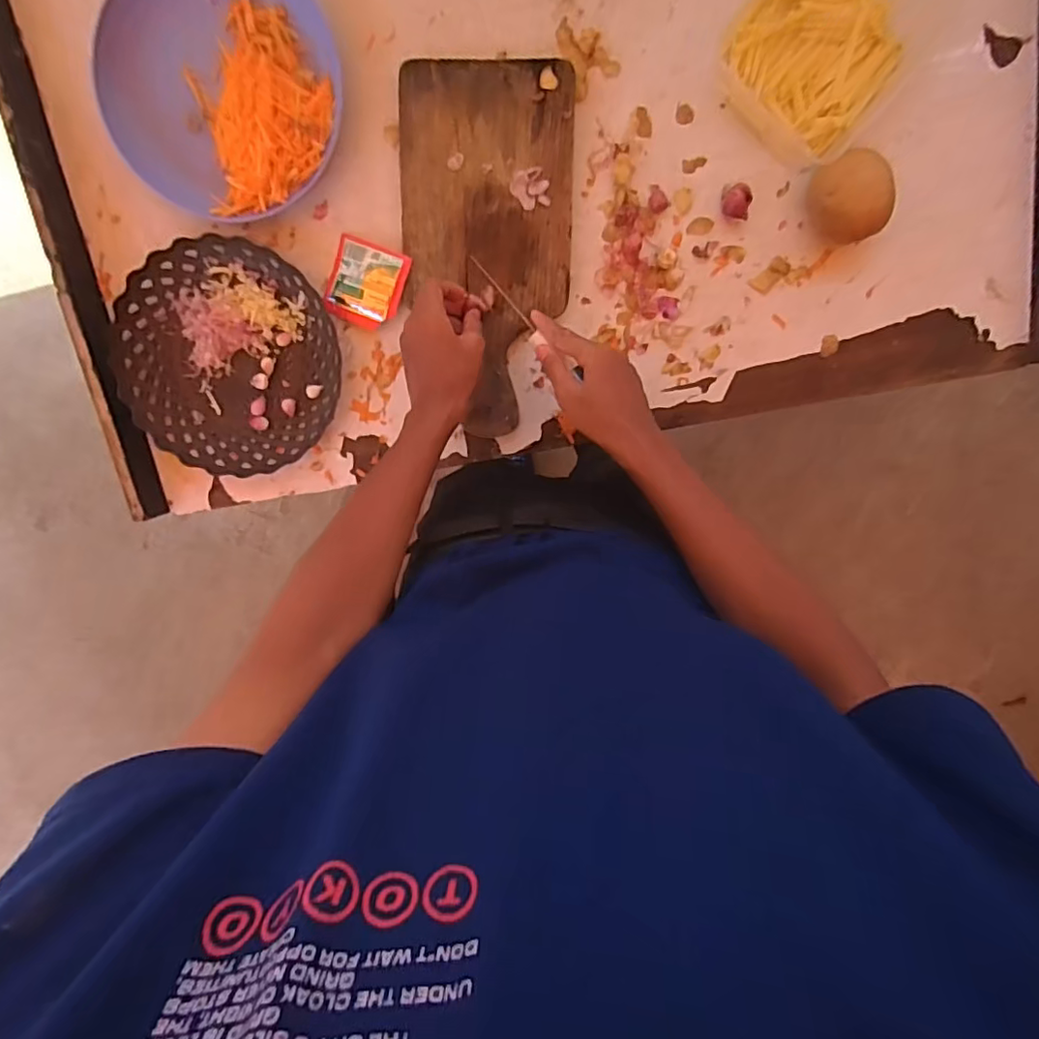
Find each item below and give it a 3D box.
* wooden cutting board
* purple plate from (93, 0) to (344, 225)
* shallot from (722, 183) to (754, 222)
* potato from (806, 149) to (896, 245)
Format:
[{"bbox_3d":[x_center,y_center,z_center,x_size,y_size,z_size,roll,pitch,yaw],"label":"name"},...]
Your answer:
[{"bbox_3d":[-0.034,-0.261,0.570,0.165,0.017,0.338,2,104,-1],"label":"wooden cutting board"},{"bbox_3d":[-0.275,-0.400,0.533,0.205,0.050,0.217,0,104,0],"label":"purple plate"},{"bbox_3d":[0.211,-0.309,0.562,0.026,0.022,0.034,11,104,-3],"label":"shallot"},{"bbox_3d":[0.315,-0.305,0.550,0.066,0.059,0.077,-20,102,14],"label":"potato"}]

